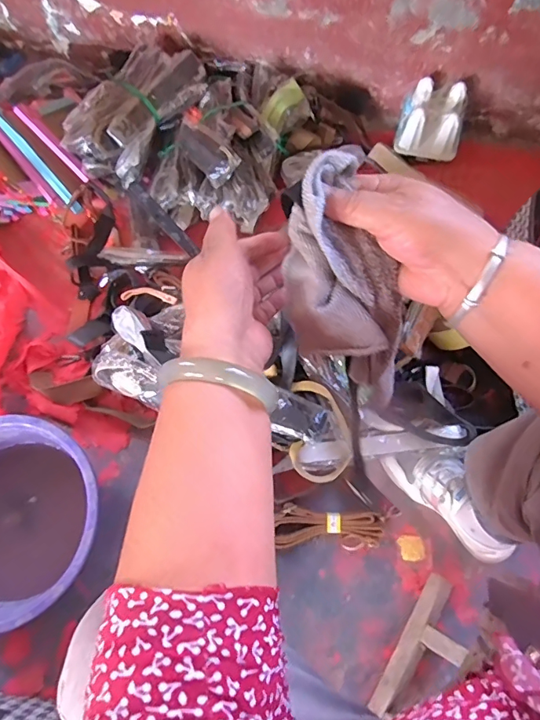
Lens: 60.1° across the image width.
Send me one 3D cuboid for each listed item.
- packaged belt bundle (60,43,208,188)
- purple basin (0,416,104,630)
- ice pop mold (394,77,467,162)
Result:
[{"bbox_3d":[-0.250,-0.483,0.883,0.162,0.074,0.320,21,73,10],"label":"packaged belt bundle"},{"bbox_3d":[-0.393,0.245,0.723,0.281,0.124,0.282,-1,71,2],"label":"purple basin"},{"bbox_3d":[0.319,-0.469,0.917,0.122,0.096,0.083,15,72,8],"label":"ice pop mold"}]

